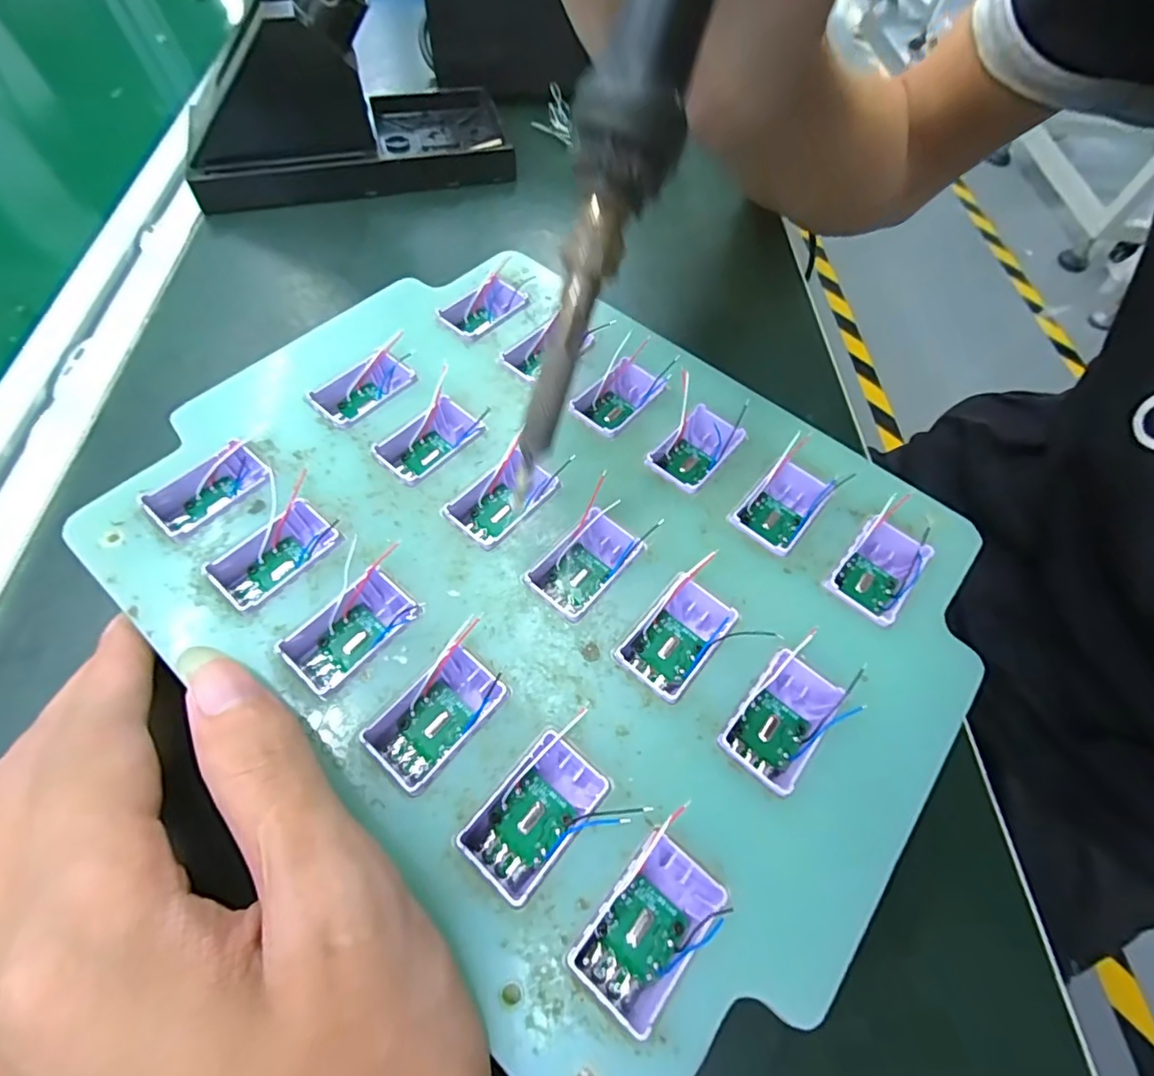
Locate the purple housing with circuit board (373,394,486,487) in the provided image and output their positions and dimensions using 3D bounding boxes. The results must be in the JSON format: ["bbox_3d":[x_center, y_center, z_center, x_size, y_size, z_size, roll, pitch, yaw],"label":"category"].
[{"bbox_3d":[-0.047,-0.030,0.177,0.021,0.013,0.033,37,67,15],"label":"purple housing with circuit board"}]

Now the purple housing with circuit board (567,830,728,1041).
[{"bbox_3d":[0.015,0.082,0.115,0.020,0.012,0.031,40,68,16],"label":"purple housing with circuit board"}]

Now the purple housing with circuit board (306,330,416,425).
[{"bbox_3d":[-0.069,-0.051,0.184,0.036,0.012,0.018,-40,71,-20],"label":"purple housing with circuit board"}]

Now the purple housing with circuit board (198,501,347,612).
[{"bbox_3d":[-0.083,0.005,0.153,0.020,0.011,0.032,40,68,16],"label":"purple housing with circuit board"}]

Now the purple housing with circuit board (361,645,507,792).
[{"bbox_3d":[-0.035,0.043,0.134,0.020,0.008,0.031,40,68,16],"label":"purple housing with circuit board"}]

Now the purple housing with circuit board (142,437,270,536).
[{"bbox_3d":[-0.109,-0.014,0.162,0.033,0.009,0.021,-37,70,-19],"label":"purple housing with circuit board"}]

